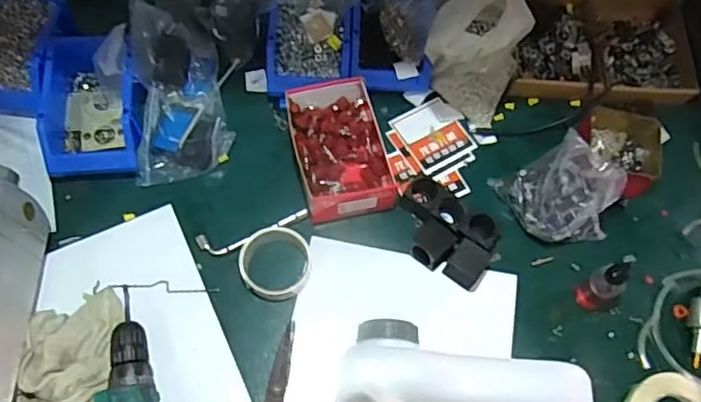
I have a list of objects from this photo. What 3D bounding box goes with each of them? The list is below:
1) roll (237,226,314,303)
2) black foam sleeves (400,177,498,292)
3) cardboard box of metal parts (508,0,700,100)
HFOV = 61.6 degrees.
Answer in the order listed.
[{"bbox_3d":[-0.093,0.077,0.734,0.089,0.023,0.091,1,65,-3],"label":"roll"},{"bbox_3d":[0.121,0.037,0.754,0.137,0.034,0.095,32,68,11],"label":"black foam sleeves"},{"bbox_3d":[0.376,-0.236,0.889,0.269,0.051,0.190,5,65,-1],"label":"cardboard box of metal parts"}]

